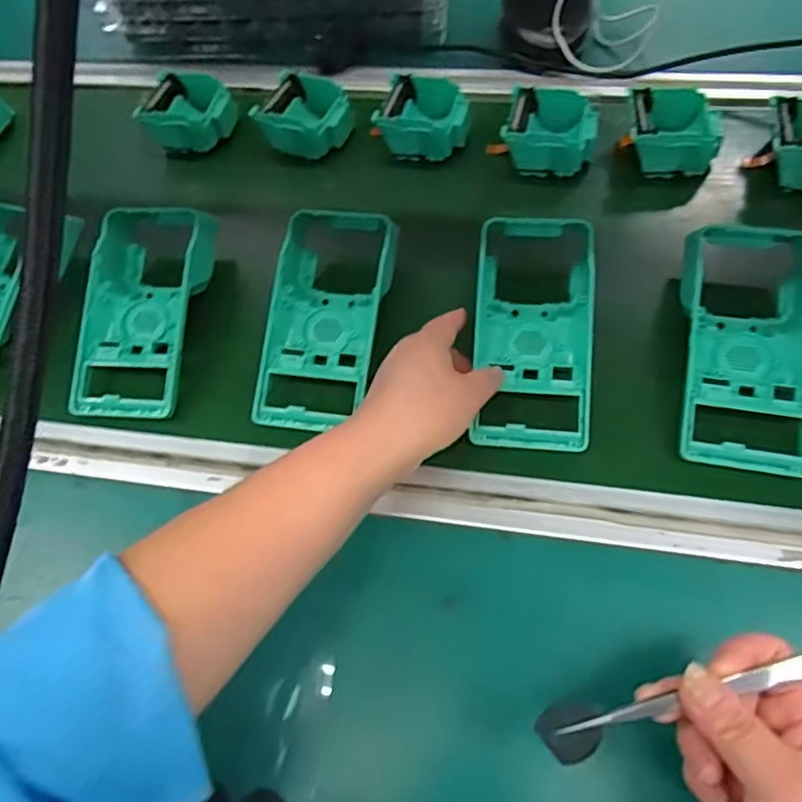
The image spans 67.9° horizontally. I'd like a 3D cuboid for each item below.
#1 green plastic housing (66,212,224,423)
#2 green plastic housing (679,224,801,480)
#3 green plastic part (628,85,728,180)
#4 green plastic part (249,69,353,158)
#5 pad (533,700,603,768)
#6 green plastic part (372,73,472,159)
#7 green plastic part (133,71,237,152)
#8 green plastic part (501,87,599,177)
[{"bbox_3d":[-0.202,-0.081,0.473,0.091,0.051,0.187,4,60,5],"label":"green plastic housing"},{"bbox_3d":[0.234,-0.041,0.407,0.090,0.053,0.169,11,61,9],"label":"green plastic housing"},{"bbox_3d":[0.241,-0.237,0.530,0.077,0.043,0.076,9,61,8],"label":"green plastic part"},{"bbox_3d":[-0.091,-0.268,0.580,0.088,0.049,0.084,10,61,8],"label":"green plastic part"},{"bbox_3d":[0.076,0.146,0.263,0.025,0.006,0.026,-38,95,-4],"label":"pad"},{"bbox_3d":[0.022,-0.264,0.567,0.085,0.046,0.084,6,60,6],"label":"green plastic part"},{"bbox_3d":[-0.208,-0.283,0.601,0.087,0.053,0.078,5,60,6],"label":"green plastic part"},{"bbox_3d":[0.135,-0.242,0.544,0.077,0.043,0.073,8,61,7],"label":"green plastic part"}]

